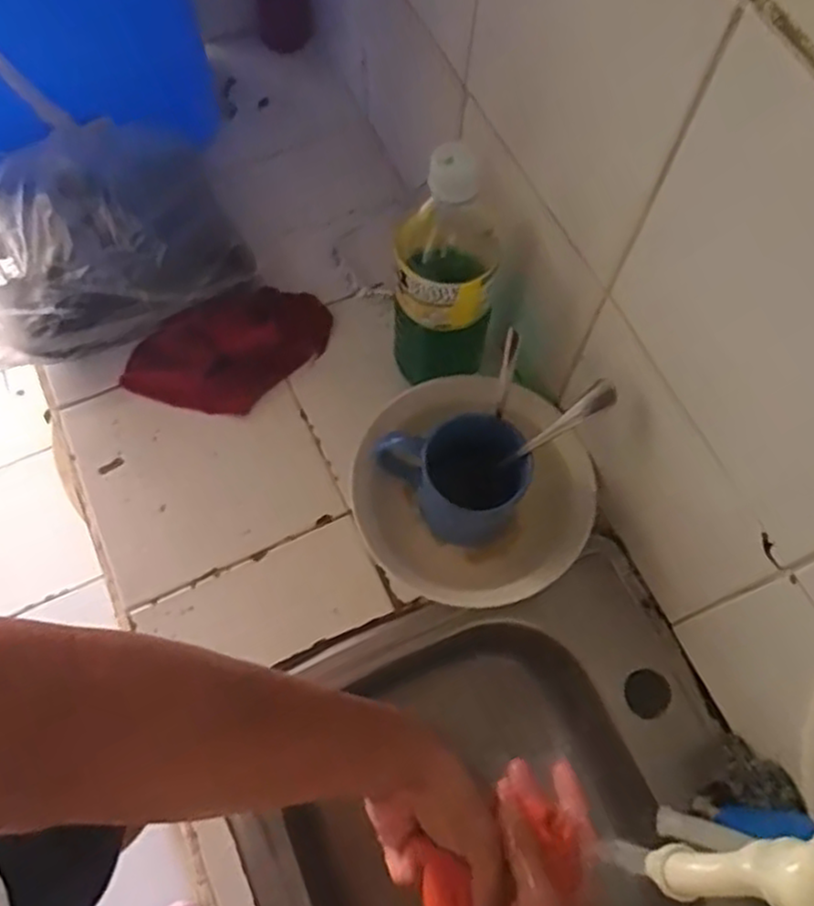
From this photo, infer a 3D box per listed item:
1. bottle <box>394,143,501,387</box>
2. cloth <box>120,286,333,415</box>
[{"bbox_3d":[0.029,-0.121,0.562,0.074,0.252,0.063,7,68,2],"label":"bottle"},{"bbox_3d":[-0.158,-0.089,0.660,0.189,0.045,0.090,-27,71,-11],"label":"cloth"}]

